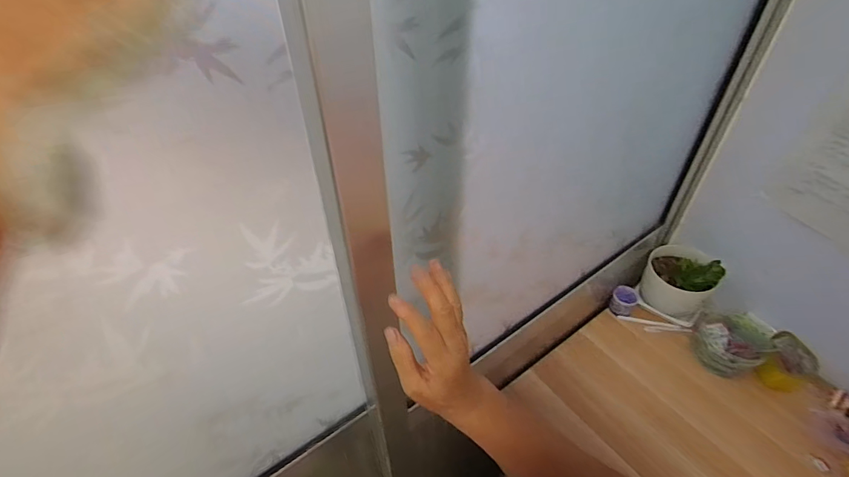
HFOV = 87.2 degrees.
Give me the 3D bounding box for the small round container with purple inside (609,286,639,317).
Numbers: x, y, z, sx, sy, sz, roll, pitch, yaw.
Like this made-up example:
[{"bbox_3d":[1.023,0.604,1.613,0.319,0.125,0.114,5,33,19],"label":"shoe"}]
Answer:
[{"bbox_3d":[0.443,0.137,0.993,0.053,0.037,0.061,24,48,24],"label":"small round container with purple inside"}]

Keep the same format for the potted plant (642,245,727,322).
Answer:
[{"bbox_3d":[0.555,0.080,0.970,0.136,0.131,0.125,28,50,27],"label":"potted plant"}]

